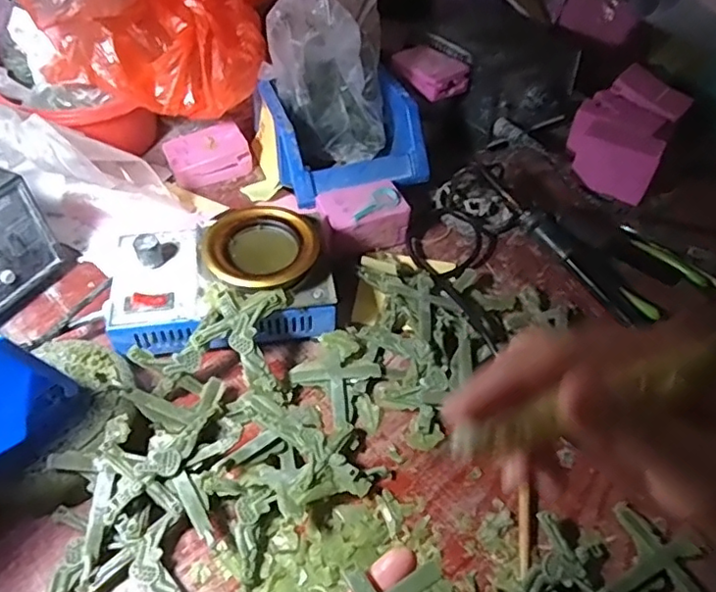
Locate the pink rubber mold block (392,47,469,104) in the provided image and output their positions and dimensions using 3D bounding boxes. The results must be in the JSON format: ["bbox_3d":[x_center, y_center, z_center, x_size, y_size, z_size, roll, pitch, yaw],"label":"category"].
[{"bbox_3d":[0.069,-0.218,0.566,0.049,0.024,0.069,-23,54,-22],"label":"pink rubber mold block"}]

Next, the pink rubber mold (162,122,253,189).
[{"bbox_3d":[-0.140,-0.131,0.551,0.072,0.030,0.048,-23,54,-22],"label":"pink rubber mold"}]

